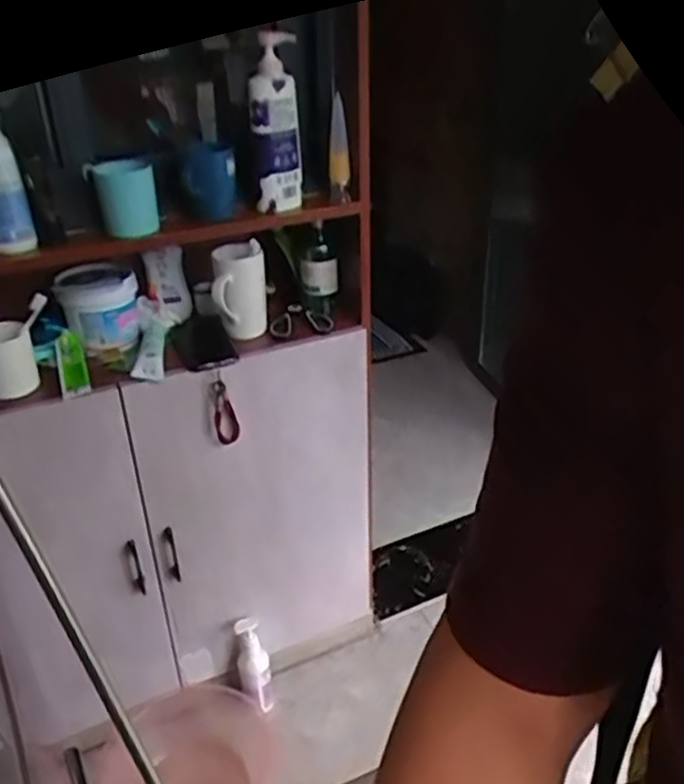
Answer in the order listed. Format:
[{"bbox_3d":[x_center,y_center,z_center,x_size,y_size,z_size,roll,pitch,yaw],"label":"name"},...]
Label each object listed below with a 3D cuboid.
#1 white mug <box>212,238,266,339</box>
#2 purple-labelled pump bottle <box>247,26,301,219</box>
[{"bbox_3d":[-0.169,-0.167,1.204,0.072,0.145,0.091,-3,30,-1],"label":"white mug"},{"bbox_3d":[-0.102,-0.411,1.113,0.065,0.243,0.086,0,30,4],"label":"purple-labelled pump bottle"}]

